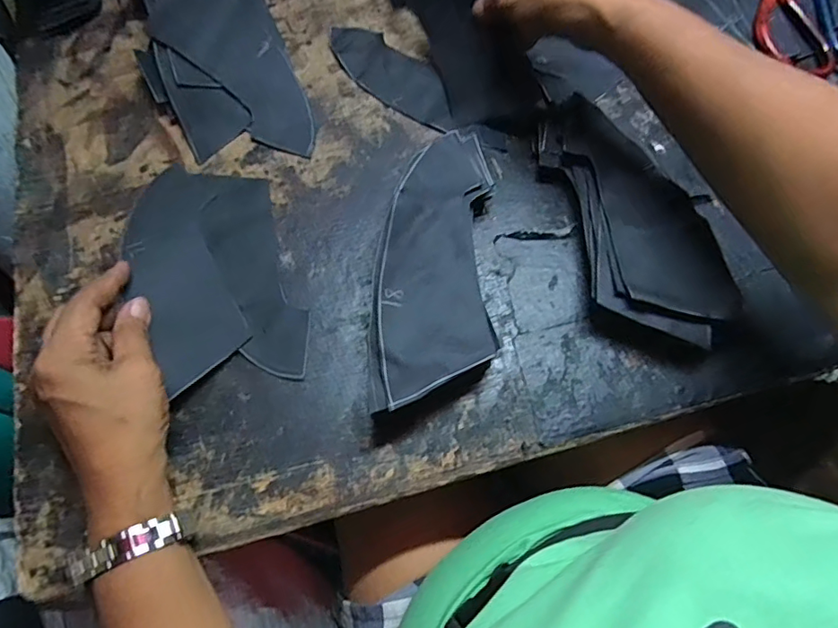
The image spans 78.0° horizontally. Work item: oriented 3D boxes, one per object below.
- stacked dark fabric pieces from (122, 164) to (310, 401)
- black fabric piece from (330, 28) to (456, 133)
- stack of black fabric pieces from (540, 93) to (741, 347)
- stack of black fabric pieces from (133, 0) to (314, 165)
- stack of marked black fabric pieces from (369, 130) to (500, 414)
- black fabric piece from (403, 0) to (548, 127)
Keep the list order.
[{"bbox_3d":[-0.144,-0.034,0.363,0.097,0.023,0.176,-19,70,-7],"label":"stacked dark fabric pieces"},{"bbox_3d":[-0.021,-0.203,0.441,0.134,0.004,0.051,38,78,10],"label":"black fabric piece"},{"bbox_3d":[0.145,-0.071,0.375,0.085,0.038,0.207,-16,70,-6],"label":"stack of black fabric pieces"},{"bbox_3d":[-0.172,-0.227,0.430,0.112,0.038,0.238,-20,70,-7],"label":"stack of black fabric pieces"},{"bbox_3d":[0.010,-0.030,0.356,0.077,0.039,0.194,1,69,1],"label":"stack of marked black fabric pieces"},{"bbox_3d":[0.032,-0.223,0.419,0.063,0.033,0.168,-34,96,31],"label":"black fabric piece"}]

